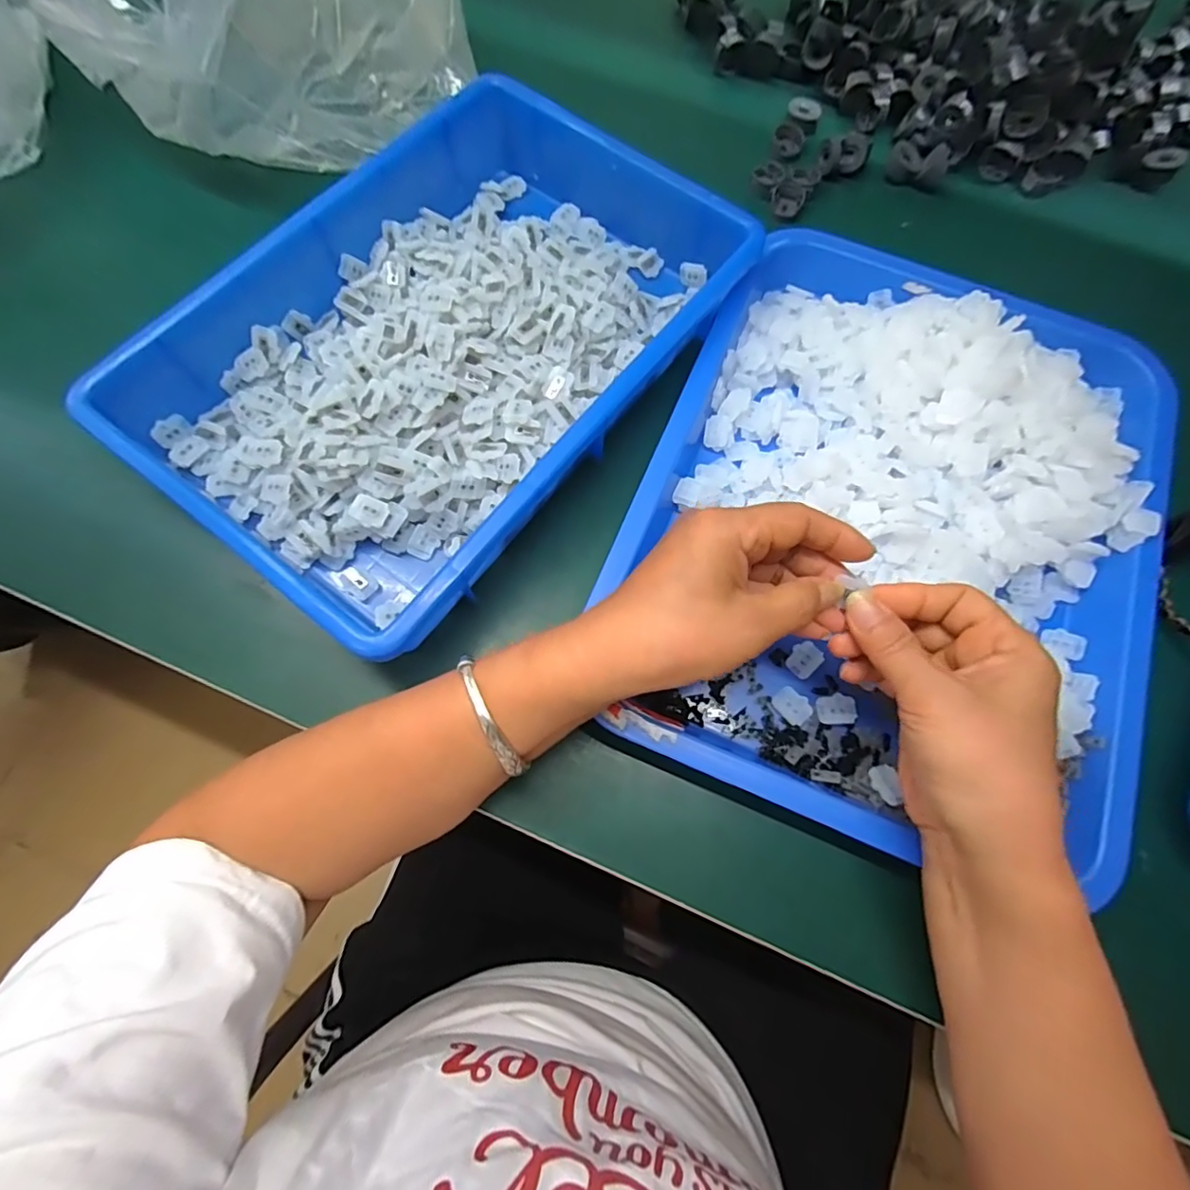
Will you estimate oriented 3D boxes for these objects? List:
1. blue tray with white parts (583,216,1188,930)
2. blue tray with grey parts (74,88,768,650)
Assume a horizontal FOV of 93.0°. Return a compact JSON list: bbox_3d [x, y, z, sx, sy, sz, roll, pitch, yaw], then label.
[{"bbox_3d":[0.186,-0.052,0.348,0.291,0.045,0.380,23,73,5],"label":"blue tray with white parts"},{"bbox_3d":[-0.090,-0.169,0.363,0.241,0.056,0.354,36,75,9],"label":"blue tray with grey parts"}]

